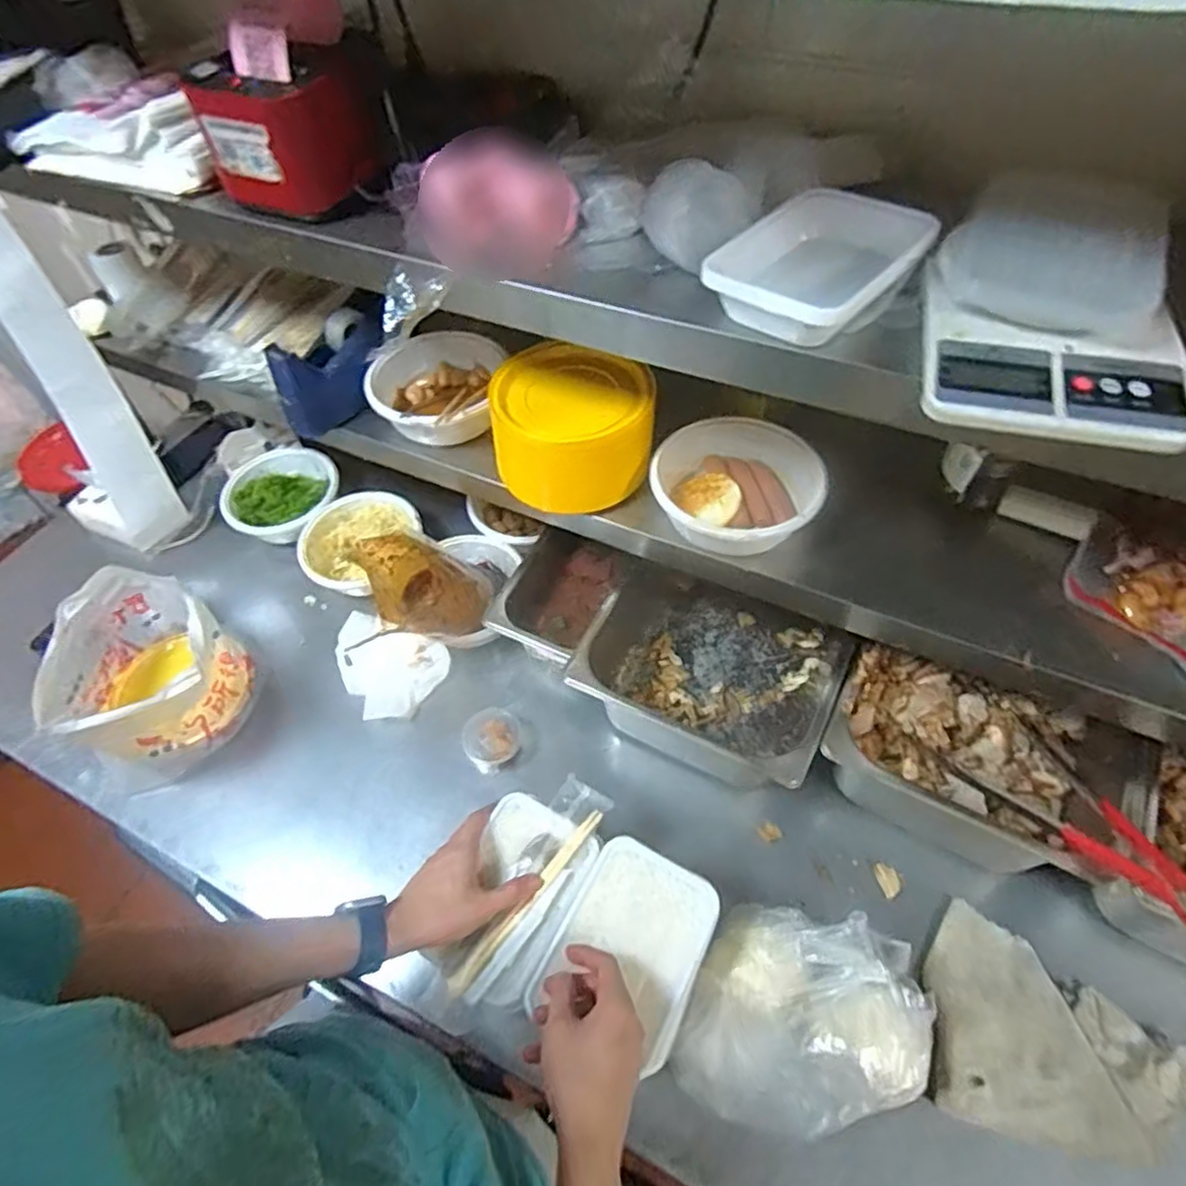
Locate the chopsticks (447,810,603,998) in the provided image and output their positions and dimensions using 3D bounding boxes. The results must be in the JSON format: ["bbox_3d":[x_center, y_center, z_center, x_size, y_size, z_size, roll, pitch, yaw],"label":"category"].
[{"bbox_3d":[-0.059,0.280,0.636,0.014,0.004,0.198,33,64,24],"label":"chopsticks"}]

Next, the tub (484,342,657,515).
[{"bbox_3d":[-0.020,-0.180,0.749,0.165,0.098,0.155,-2,54,2],"label":"tub"}]

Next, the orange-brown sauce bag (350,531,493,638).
[{"bbox_3d":[-0.202,-0.012,0.846,0.132,0.111,0.145,-35,59,-20],"label":"orange-brown sauce bag"}]

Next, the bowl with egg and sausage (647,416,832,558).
[{"bbox_3d":[0.146,-0.107,0.713,0.171,0.067,0.164,-2,54,2],"label":"bowl with egg and sausage"}]

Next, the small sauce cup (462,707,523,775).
[{"bbox_3d":[-0.121,0.177,0.837,0.069,0.035,0.069,-2,54,2],"label":"small sauce cup"}]

